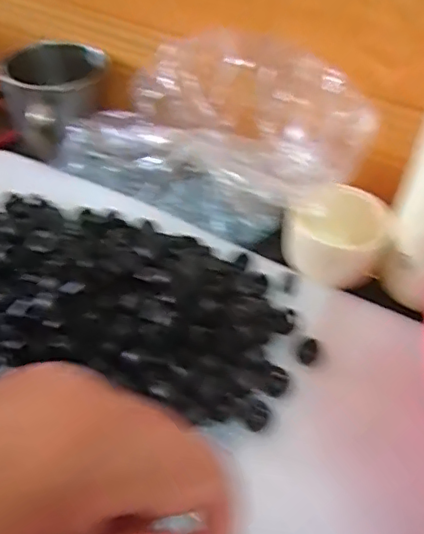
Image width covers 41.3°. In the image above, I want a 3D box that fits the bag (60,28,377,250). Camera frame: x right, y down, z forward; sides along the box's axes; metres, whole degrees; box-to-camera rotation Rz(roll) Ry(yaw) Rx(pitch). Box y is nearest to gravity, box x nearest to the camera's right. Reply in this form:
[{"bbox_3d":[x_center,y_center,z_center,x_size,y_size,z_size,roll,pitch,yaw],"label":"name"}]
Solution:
[{"bbox_3d":[0.000,-0.096,0.408,0.205,0.118,0.080,22,49,16],"label":"bag"}]

